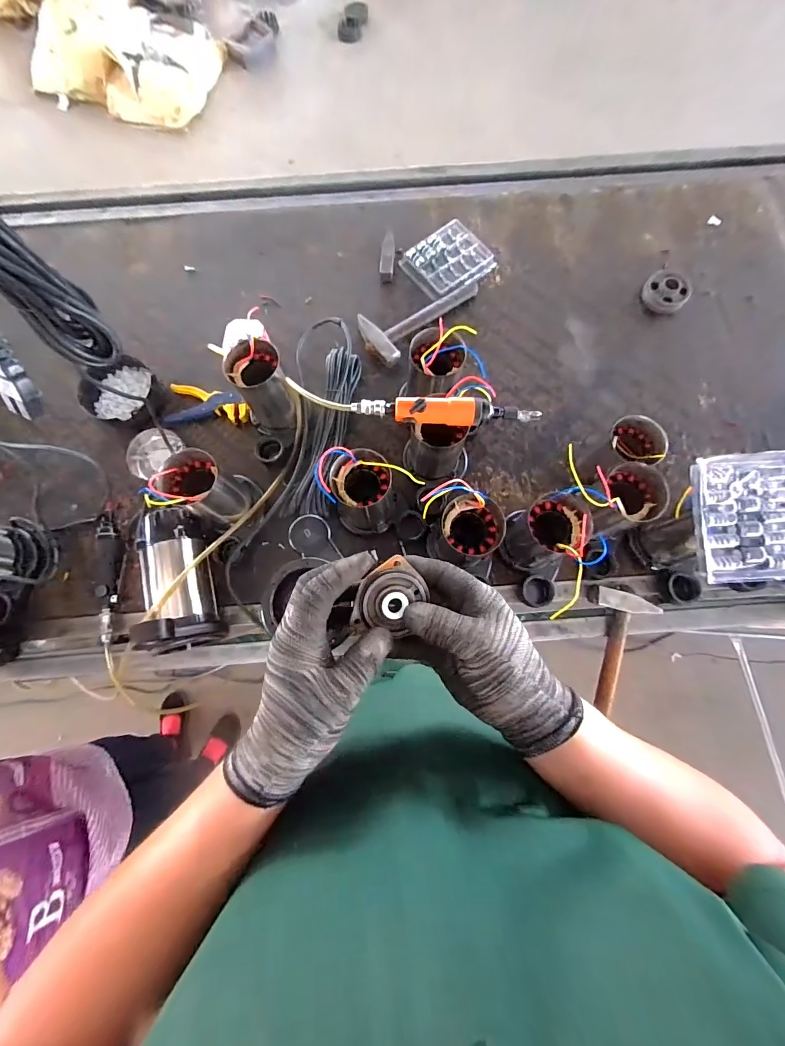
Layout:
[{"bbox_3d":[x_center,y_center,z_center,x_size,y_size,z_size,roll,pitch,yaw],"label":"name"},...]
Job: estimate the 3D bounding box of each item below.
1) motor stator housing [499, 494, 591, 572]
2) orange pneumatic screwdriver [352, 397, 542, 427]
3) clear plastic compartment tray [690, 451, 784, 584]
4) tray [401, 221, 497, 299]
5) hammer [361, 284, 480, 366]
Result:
[{"bbox_3d":[0.242,0.016,0.634,0.093,0.162,0.098,0,77,1],"label":"motor stator housing"},{"bbox_3d":[0.082,-0.164,0.578,0.273,0.035,0.032,3,77,1],"label":"orange pneumatic screwdriver"},{"bbox_3d":[0.492,-0.007,0.539,0.145,0.026,0.170,-3,87,-1],"label":"clear plastic compartment tray"},{"bbox_3d":[0.125,-0.588,0.878,0.177,0.024,0.150,-35,79,-7],"label":"tray"},{"bbox_3d":[0.054,-0.461,0.842,0.275,0.031,0.123,-44,80,-9],"label":"hammer"}]

